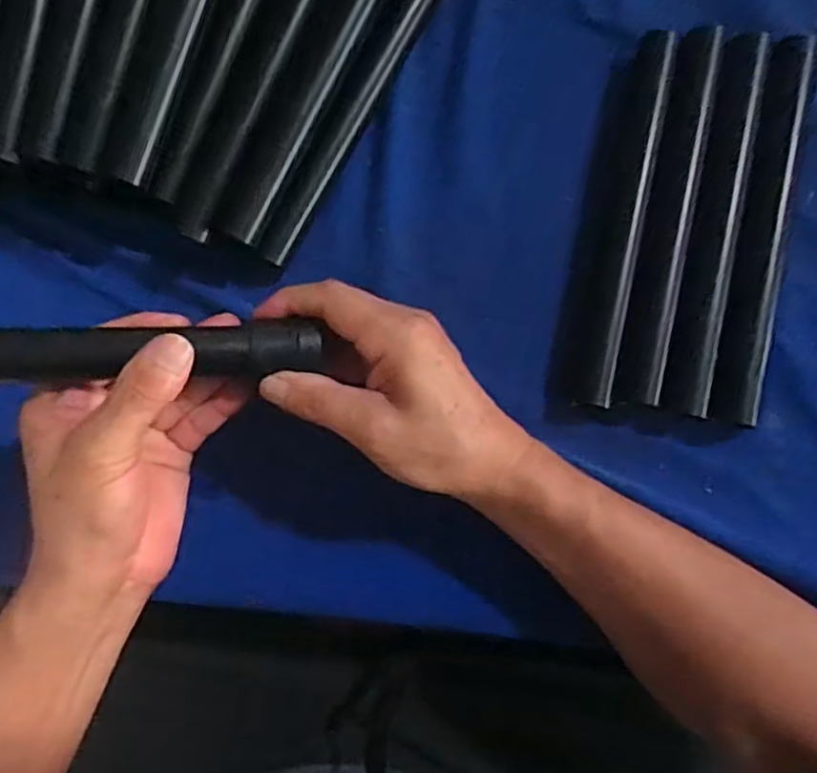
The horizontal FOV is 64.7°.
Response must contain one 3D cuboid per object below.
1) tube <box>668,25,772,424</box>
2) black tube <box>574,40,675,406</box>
[{"bbox_3d":[0.173,-0.088,0.356,0.022,0.023,0.209,9,85,7],"label":"tube"},{"bbox_3d":[0.122,-0.095,0.364,0.020,0.018,0.214,11,85,7],"label":"black tube"}]

